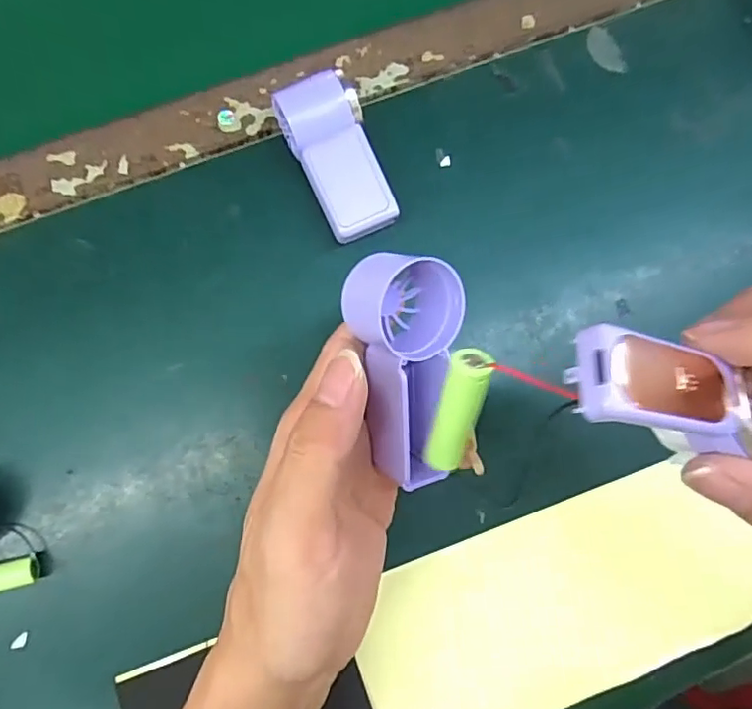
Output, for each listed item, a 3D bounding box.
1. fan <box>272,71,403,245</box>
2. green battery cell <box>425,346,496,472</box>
[{"bbox_3d":[-0.022,-0.110,0.336,0.043,0.043,0.085,-25,87,-6],"label":"fan"},{"bbox_3d":[0.028,0.021,0.203,0.014,0.014,0.050,11,122,-3],"label":"green battery cell"}]

